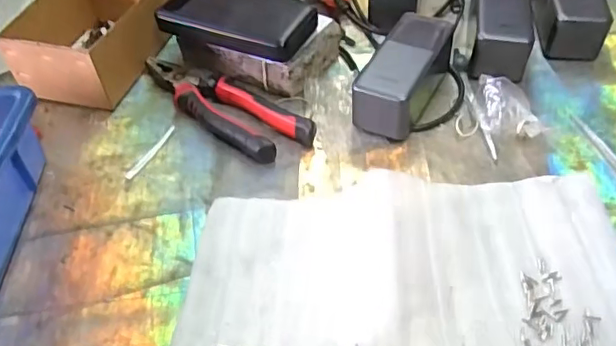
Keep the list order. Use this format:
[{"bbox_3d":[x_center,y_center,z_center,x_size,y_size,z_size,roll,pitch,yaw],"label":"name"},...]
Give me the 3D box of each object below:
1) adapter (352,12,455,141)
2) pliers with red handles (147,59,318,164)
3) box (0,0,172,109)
[{"bbox_3d":[0.095,-0.092,0.537,0.061,0.055,0.133,19,53,21],"label":"adapter"},{"bbox_3d":[-0.083,-0.070,0.550,0.206,0.022,0.063,34,60,30],"label":"pliers with red handles"},{"bbox_3d":[-0.221,-0.153,0.600,0.117,0.069,0.174,11,51,15],"label":"box"}]

